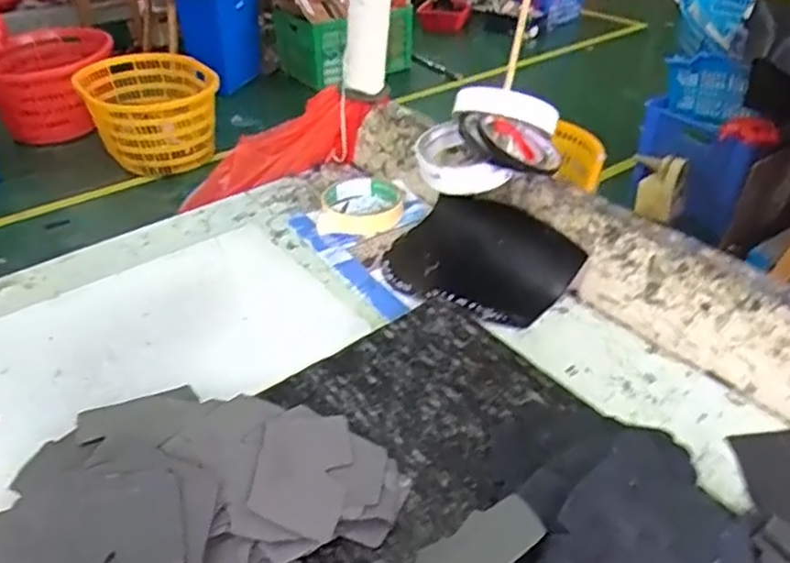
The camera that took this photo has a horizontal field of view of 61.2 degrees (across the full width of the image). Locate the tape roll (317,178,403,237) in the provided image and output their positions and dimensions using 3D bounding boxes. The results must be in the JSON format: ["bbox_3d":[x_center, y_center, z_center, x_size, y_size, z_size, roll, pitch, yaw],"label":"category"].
[{"bbox_3d":[-0.037,-0.078,0.700,0.087,0.023,0.087,0,35,0],"label":"tape roll"}]

